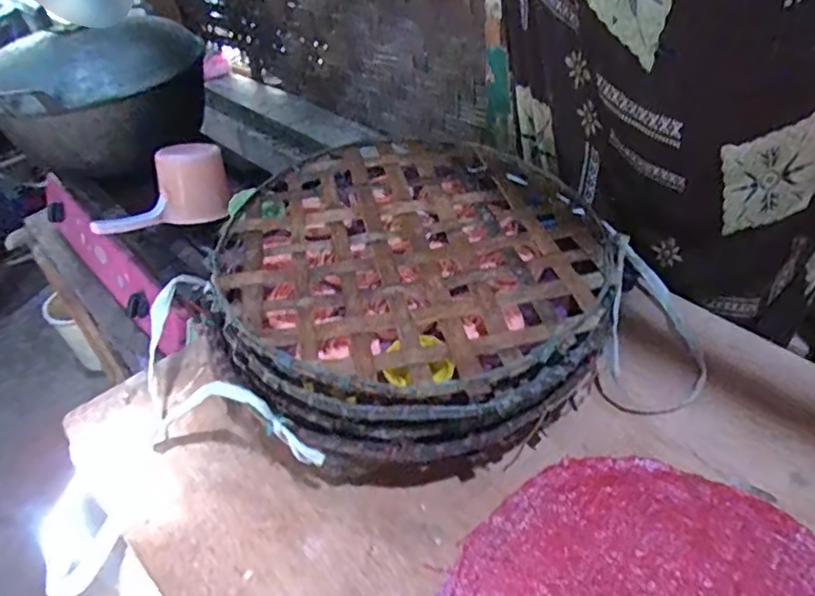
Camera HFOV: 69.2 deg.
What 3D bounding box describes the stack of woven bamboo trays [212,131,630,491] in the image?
[{"bbox_3d":[0.003,0.001,0.650,0.415,0.161,0.380,-17,43,-10],"label":"stack of woven bamboo trays"}]

